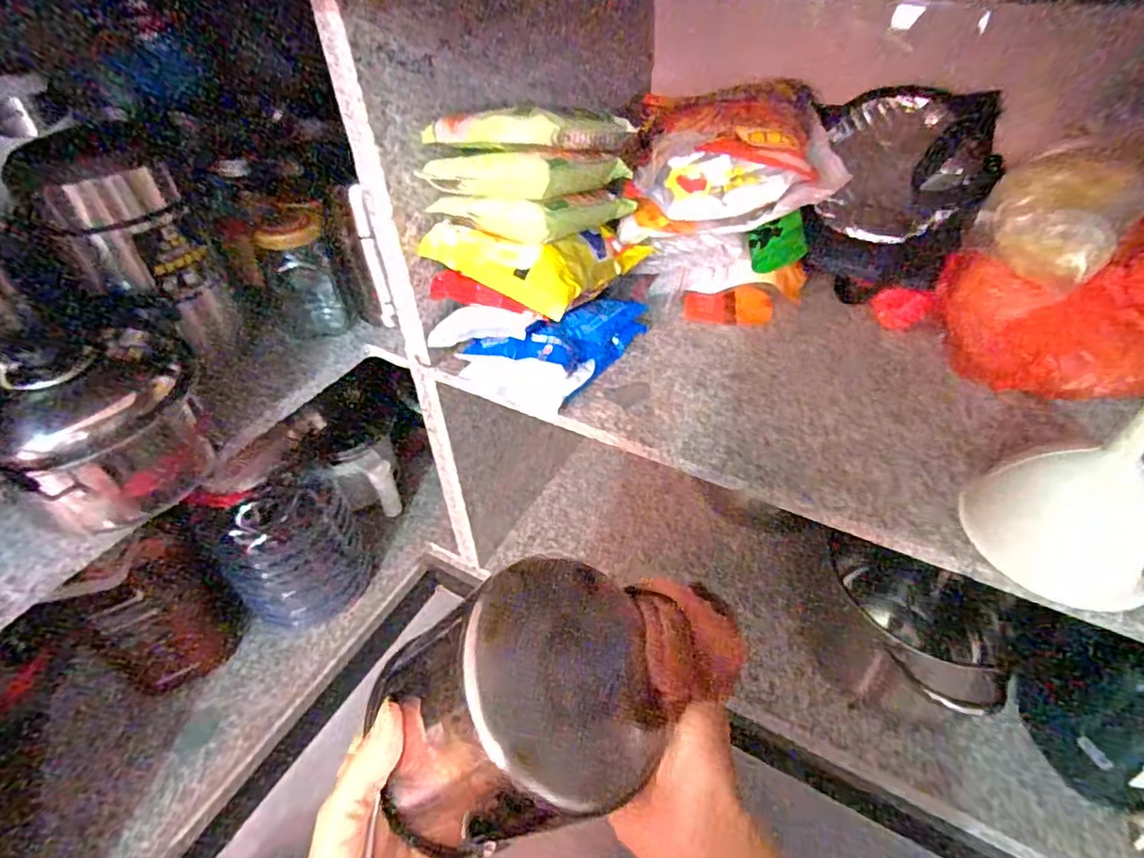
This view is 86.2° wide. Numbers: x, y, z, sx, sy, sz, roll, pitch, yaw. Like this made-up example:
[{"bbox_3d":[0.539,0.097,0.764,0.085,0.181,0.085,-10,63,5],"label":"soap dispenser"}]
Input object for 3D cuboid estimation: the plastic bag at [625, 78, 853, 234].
[{"bbox_3d":[0.174,-0.312,0.668,0.198,0.087,0.234,3,43,6],"label":"plastic bag"}]

